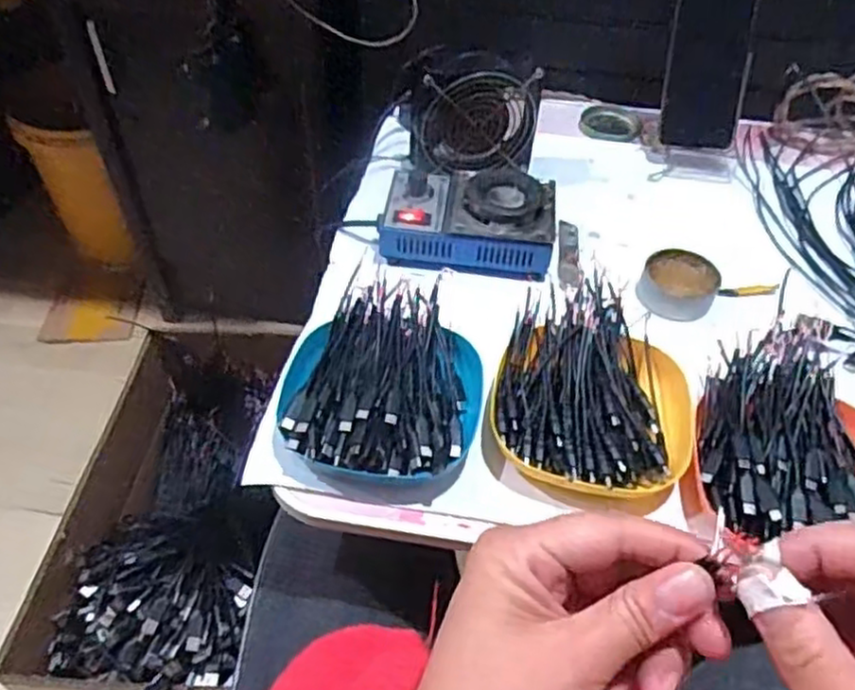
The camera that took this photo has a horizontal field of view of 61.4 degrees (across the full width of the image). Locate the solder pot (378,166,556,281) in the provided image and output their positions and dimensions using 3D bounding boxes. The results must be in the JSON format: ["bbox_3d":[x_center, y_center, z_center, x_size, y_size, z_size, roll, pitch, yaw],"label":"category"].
[{"bbox_3d":[0.036,-0.110,0.645,0.150,0.061,0.100,6,49,3],"label":"solder pot"}]

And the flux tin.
[{"bbox_3d":[0.217,-0.054,0.620,0.063,0.026,0.056,24,52,17],"label":"flux tin"}]

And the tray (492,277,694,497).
[{"bbox_3d":[0.119,0.035,0.519,0.136,0.047,0.167,14,50,9],"label":"tray"}]

